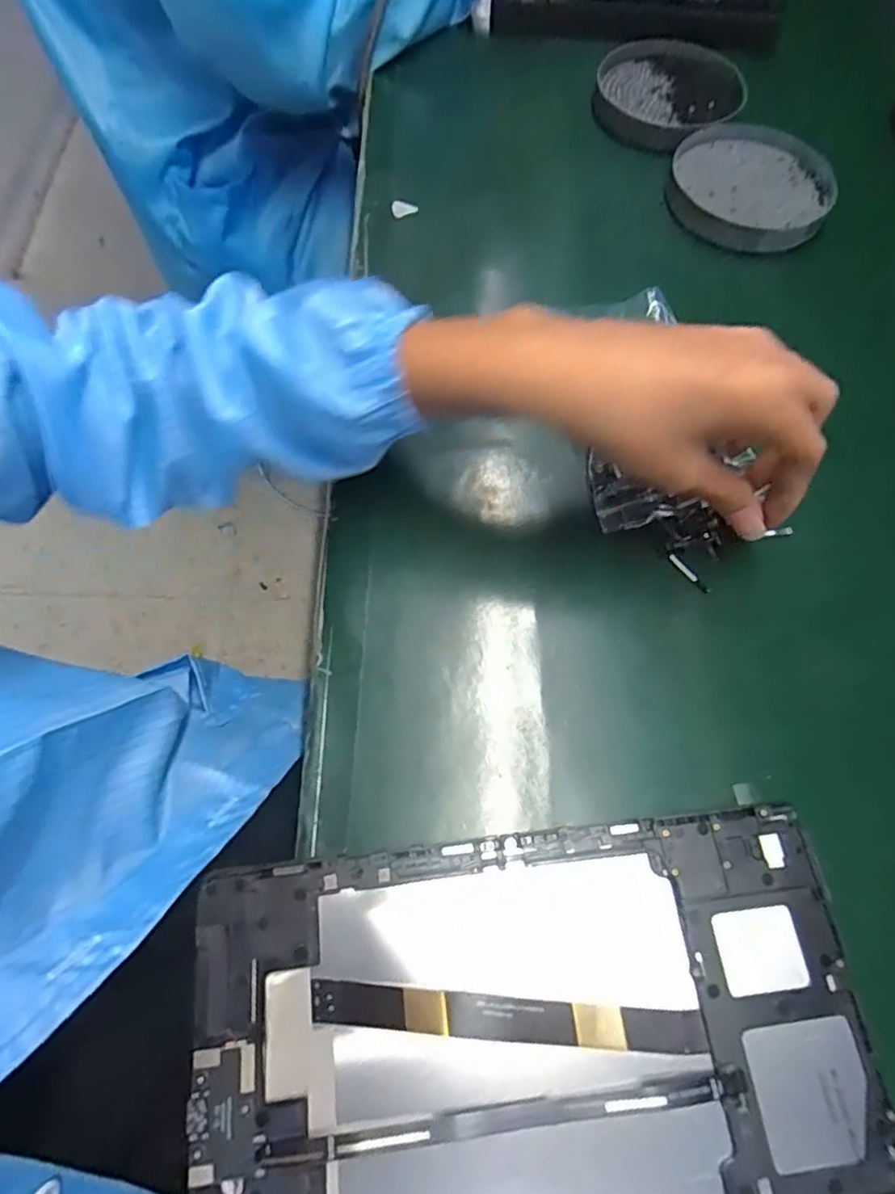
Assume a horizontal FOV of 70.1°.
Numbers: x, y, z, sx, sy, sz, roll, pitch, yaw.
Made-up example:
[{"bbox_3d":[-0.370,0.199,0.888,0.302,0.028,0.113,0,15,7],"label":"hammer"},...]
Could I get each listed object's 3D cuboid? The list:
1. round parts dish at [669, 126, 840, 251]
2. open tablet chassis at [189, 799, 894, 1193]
[{"bbox_3d":[0.220,-0.299,0.462,0.112,0.013,0.113,1,65,-1],"label":"round parts dish"},{"bbox_3d":[0.033,0.163,0.223,0.235,0.008,0.148,-5,65,-5],"label":"open tablet chassis"}]

